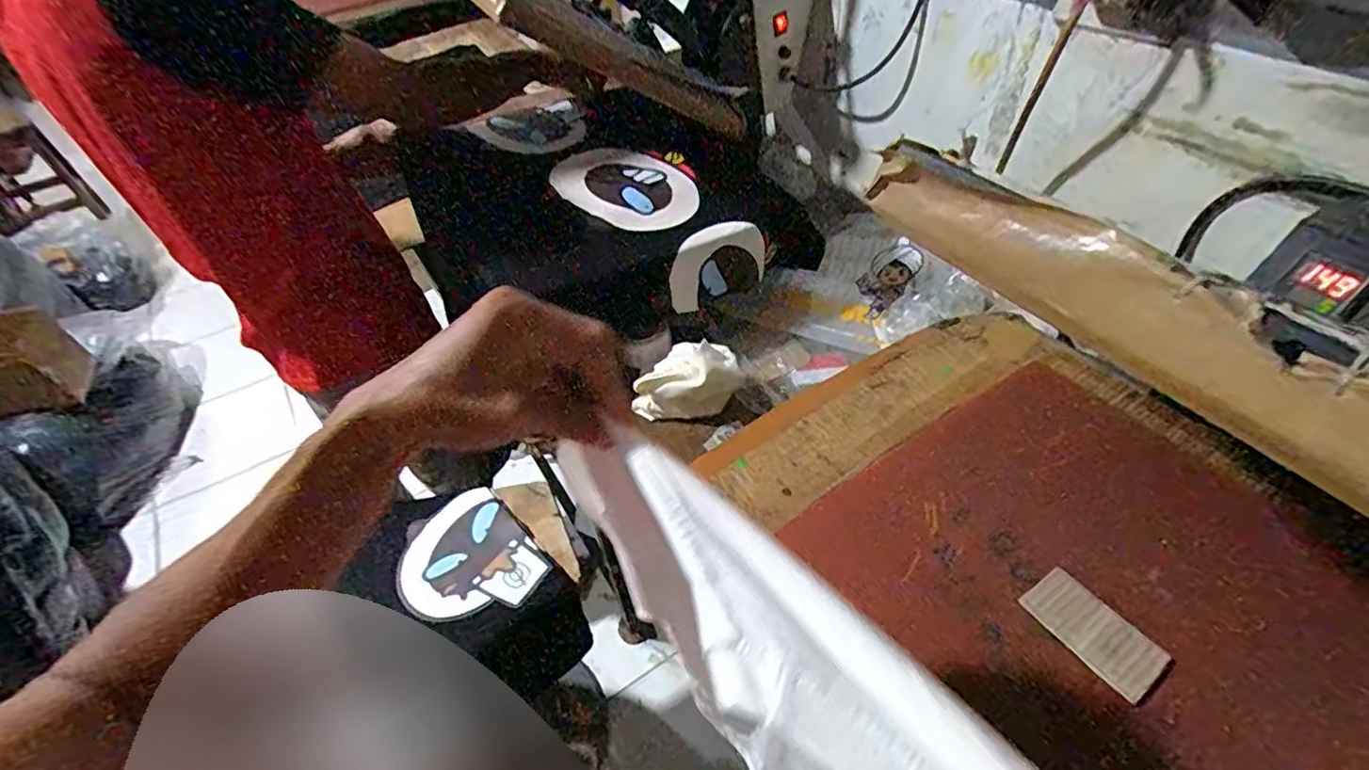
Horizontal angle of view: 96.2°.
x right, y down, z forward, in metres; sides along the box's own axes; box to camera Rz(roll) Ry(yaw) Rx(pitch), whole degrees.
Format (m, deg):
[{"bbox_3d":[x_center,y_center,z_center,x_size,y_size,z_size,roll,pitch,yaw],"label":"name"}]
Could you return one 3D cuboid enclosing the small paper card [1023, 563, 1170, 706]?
[{"bbox_3d":[0.288,0.172,0.431,0.050,0.004,0.085,-29,51,-21],"label":"small paper card"}]

